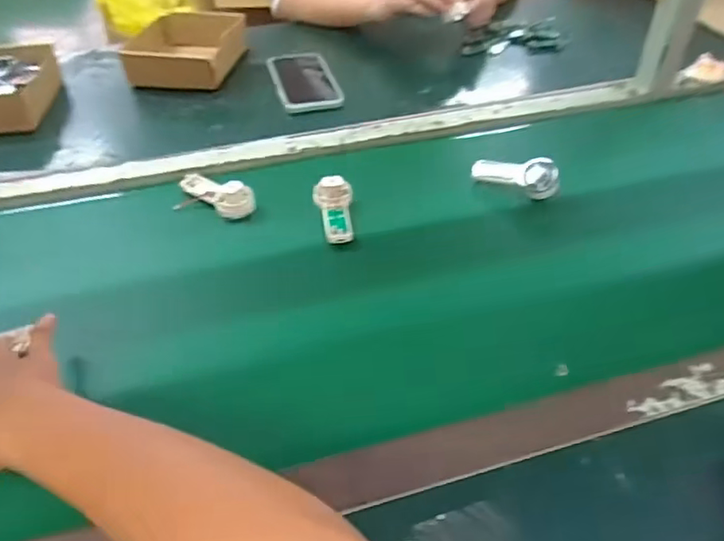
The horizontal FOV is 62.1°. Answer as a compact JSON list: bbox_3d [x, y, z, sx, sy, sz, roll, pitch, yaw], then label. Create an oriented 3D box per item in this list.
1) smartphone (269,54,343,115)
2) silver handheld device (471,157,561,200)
[{"bbox_3d":[-0.079,-0.268,0.847,0.083,0.011,0.162,-10,43,-11],"label":"smartphone"},{"bbox_3d":[0.170,-0.104,0.670,0.096,0.044,0.034,20,47,20],"label":"silver handheld device"}]

